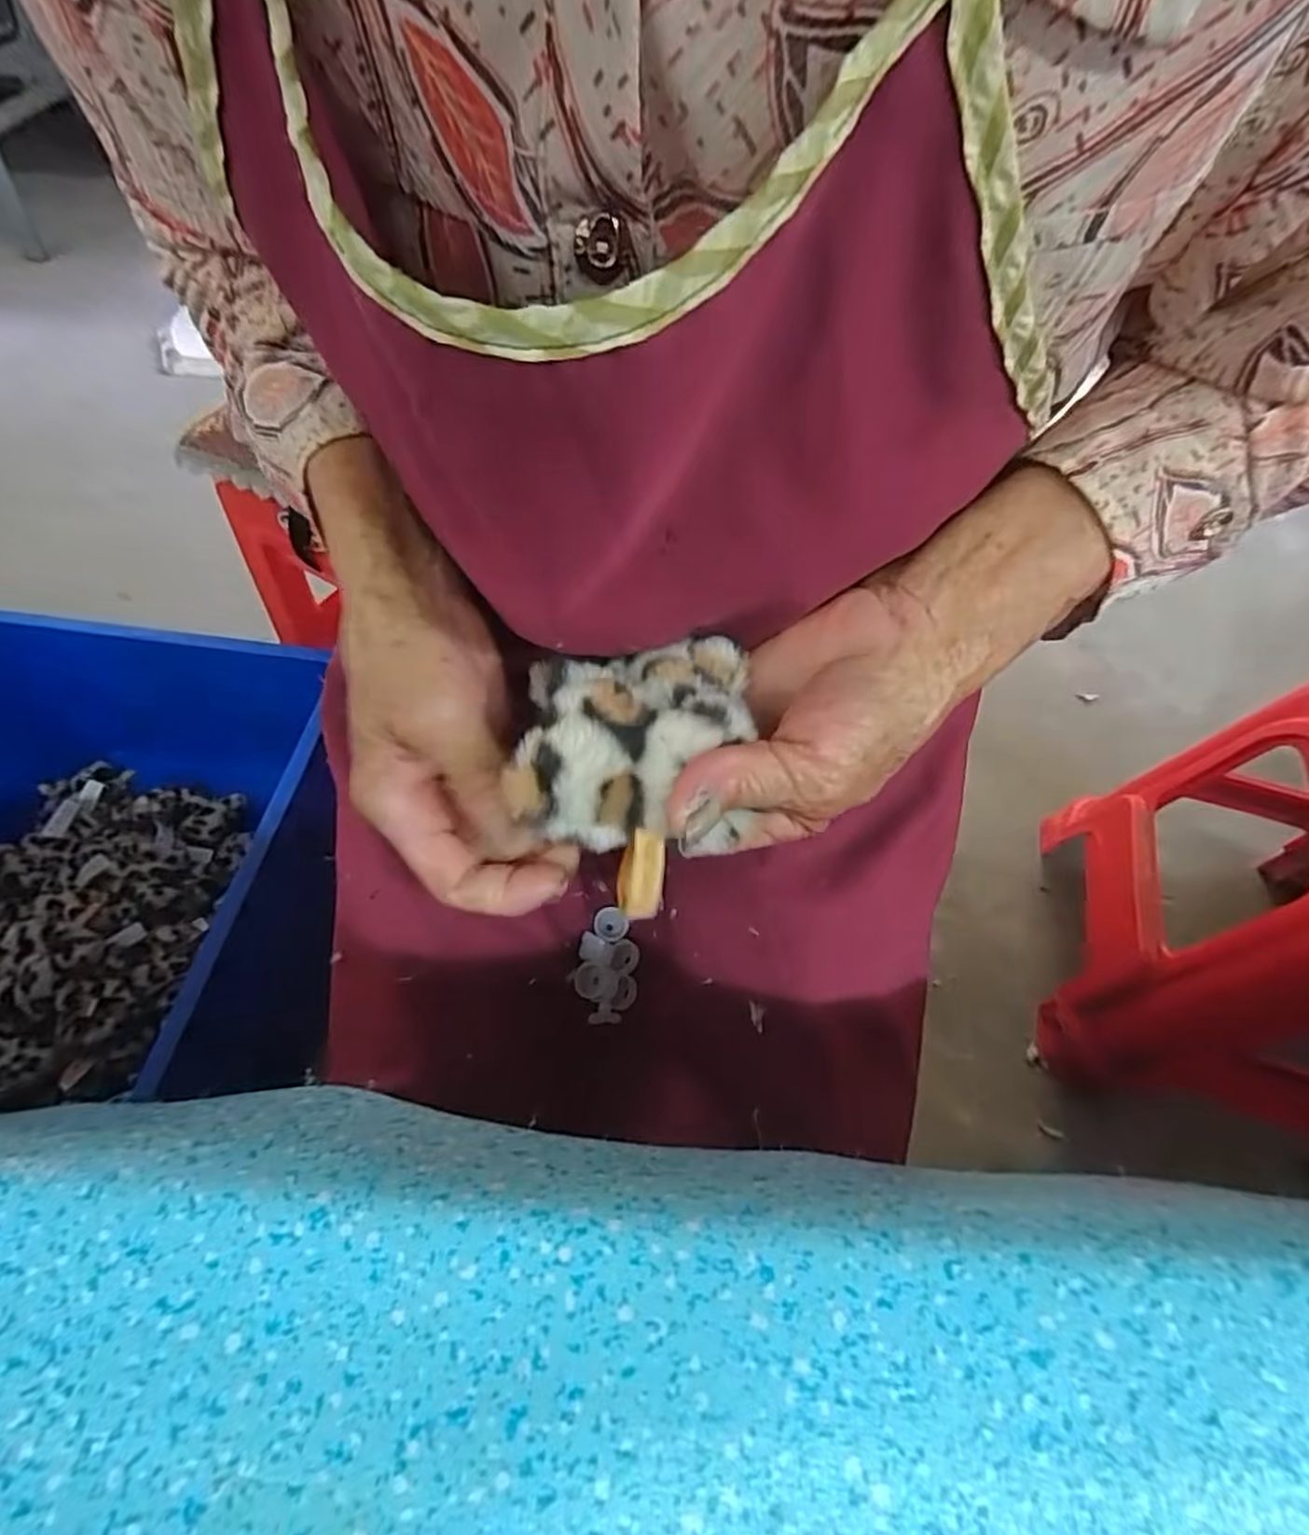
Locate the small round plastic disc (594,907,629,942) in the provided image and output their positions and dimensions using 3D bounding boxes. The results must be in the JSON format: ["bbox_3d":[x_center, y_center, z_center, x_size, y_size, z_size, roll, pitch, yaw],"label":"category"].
[{"bbox_3d":[-0.022,0.078,0.336,0.015,0.007,0.016,1,58,-2],"label":"small round plastic disc"}]

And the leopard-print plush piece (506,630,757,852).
[{"bbox_3d":[-0.006,-0.015,0.233,0.077,0.025,0.082,0,58,-2],"label":"leopard-print plush piece"}]

